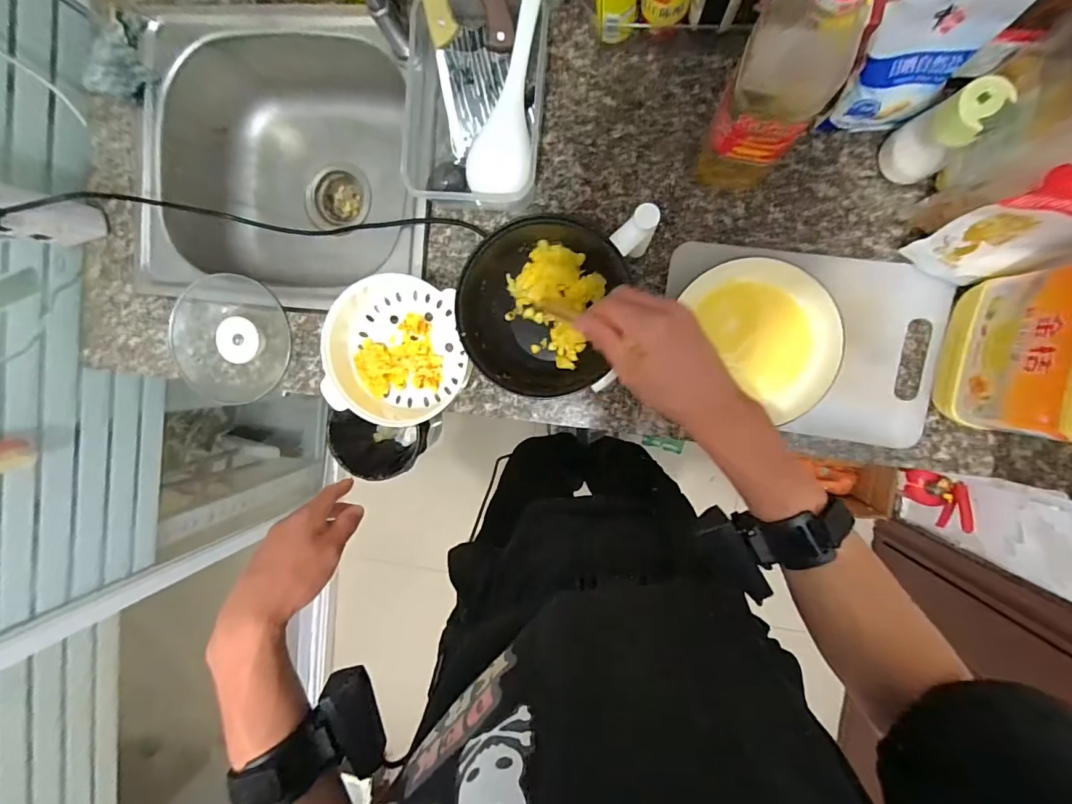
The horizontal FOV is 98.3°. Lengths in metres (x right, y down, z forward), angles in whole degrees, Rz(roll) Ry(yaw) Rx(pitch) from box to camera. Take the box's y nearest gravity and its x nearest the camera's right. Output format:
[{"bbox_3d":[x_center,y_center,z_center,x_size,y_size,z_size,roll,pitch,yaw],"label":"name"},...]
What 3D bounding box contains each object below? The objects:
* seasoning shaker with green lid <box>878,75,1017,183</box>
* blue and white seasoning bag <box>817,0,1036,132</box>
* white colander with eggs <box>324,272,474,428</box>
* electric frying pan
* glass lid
[{"bbox_3d":[0.381,-0.252,0.441,0.044,0.111,0.054,-33,90,8],"label":"seasoning shaker with green lid"},{"bbox_3d":[0.355,-0.315,0.431,0.107,0.135,0.062,-13,93,8],"label":"blue and white seasoning bag"},{"bbox_3d":[-0.165,-0.061,0.558,0.151,0.063,0.177,6,95,6],"label":"white colander with eggs"},{"bbox_3d":[0.011,-0.099,0.493,0.181,0.132,0.182,8,95,6],"label":"electric frying pan"},{"bbox_3d":[-0.398,-0.079,0.606,0.158,0.038,0.161,1,95,7],"label":"glass lid"}]

